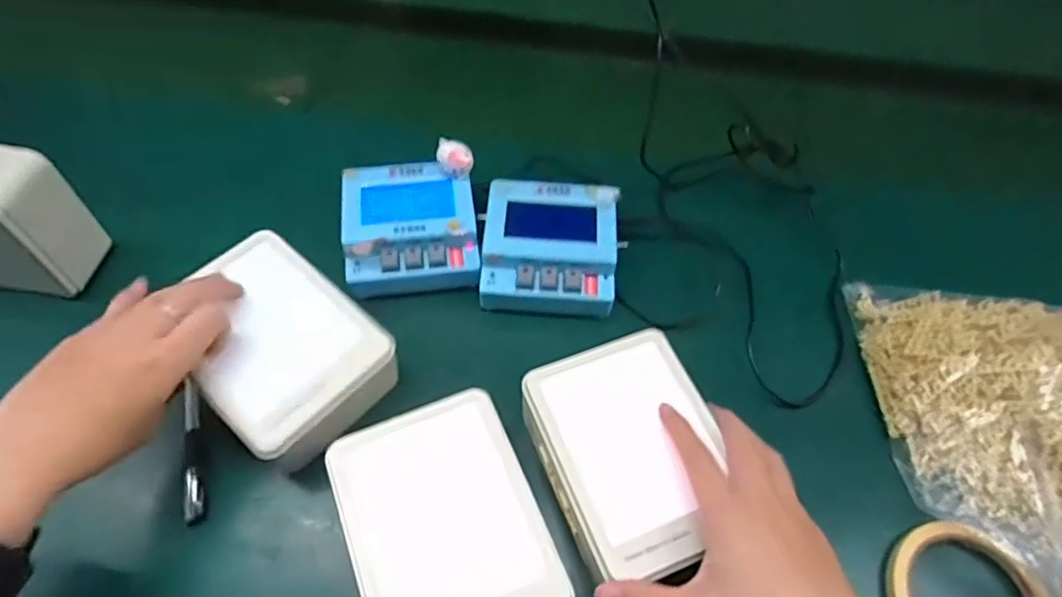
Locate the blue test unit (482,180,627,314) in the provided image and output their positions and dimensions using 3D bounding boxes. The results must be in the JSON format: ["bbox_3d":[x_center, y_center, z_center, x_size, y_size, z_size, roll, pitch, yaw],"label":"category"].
[{"bbox_3d":[0.015,-0.038,0.479,0.104,0.048,0.100,2,53,-2],"label":"blue test unit"}]

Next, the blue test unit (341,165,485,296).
[{"bbox_3d":[-0.094,-0.053,0.487,0.103,0.052,0.100,-6,54,-7],"label":"blue test unit"}]

